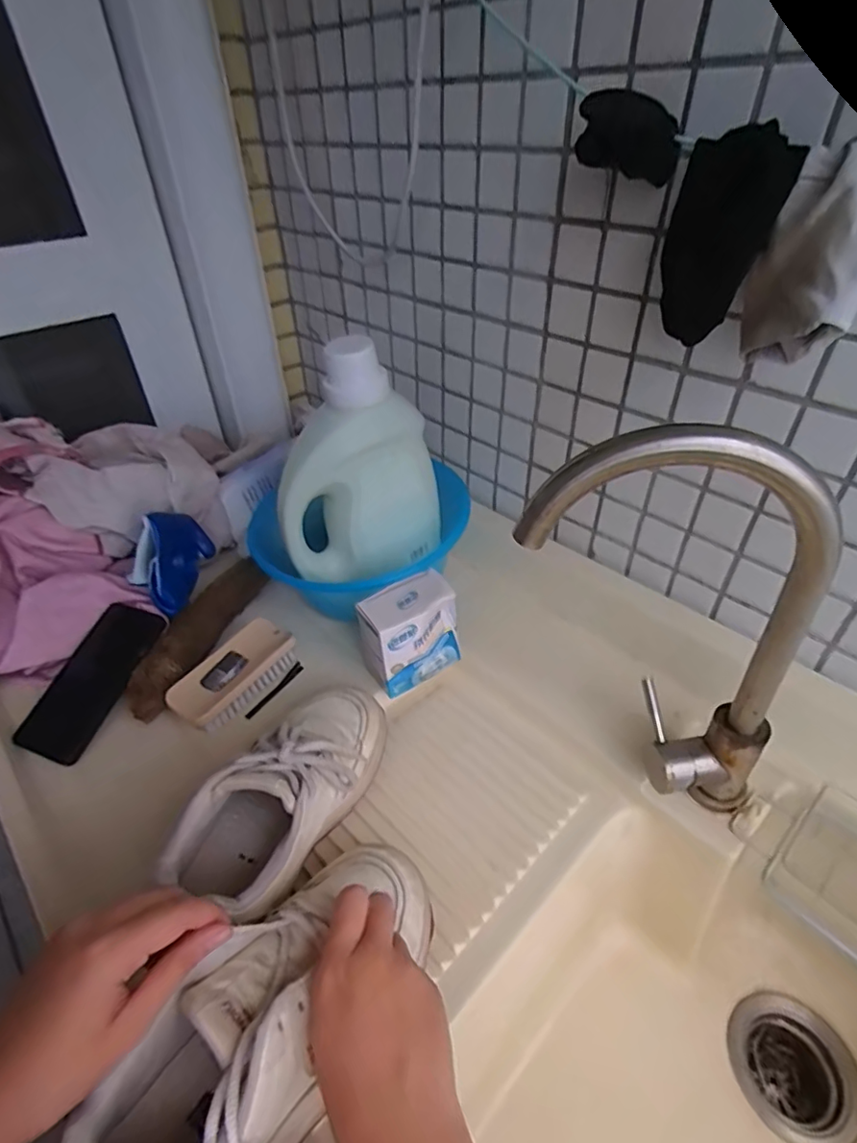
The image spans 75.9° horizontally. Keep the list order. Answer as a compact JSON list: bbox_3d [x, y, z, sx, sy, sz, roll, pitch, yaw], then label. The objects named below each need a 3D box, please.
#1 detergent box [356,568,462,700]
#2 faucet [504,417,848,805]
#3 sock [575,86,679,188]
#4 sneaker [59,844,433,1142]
[{"bbox_3d":[-0.022,0.064,0.563,0.106,0.095,0.056,-25,47,-22],"label":"detergent box"},{"bbox_3d":[0.166,0.050,0.399,0.200,0.325,0.055,17,46,21],"label":"faucet"},{"bbox_3d":[0.143,-0.312,0.394,0.067,0.051,0.028,14,45,18],"label":"sock"},{"bbox_3d":[-0.088,0.256,0.321,0.084,0.091,0.233,24,32,27],"label":"sneaker"}]

